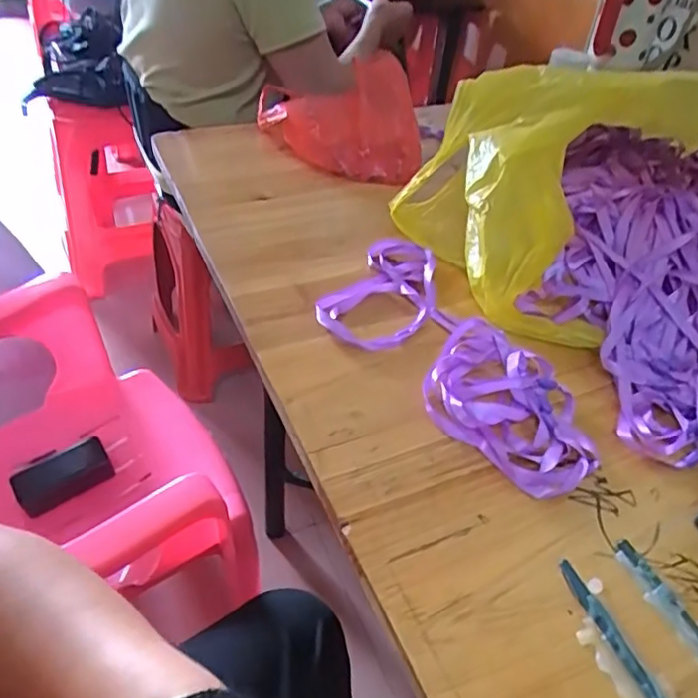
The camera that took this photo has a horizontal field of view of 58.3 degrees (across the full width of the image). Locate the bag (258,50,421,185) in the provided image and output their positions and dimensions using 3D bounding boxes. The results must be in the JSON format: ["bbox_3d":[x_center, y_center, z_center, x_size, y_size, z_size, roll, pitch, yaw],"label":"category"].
[{"bbox_3d":[-0.012,-0.289,0.776,0.208,0.143,0.080,15,43,12],"label":"bag"}]

